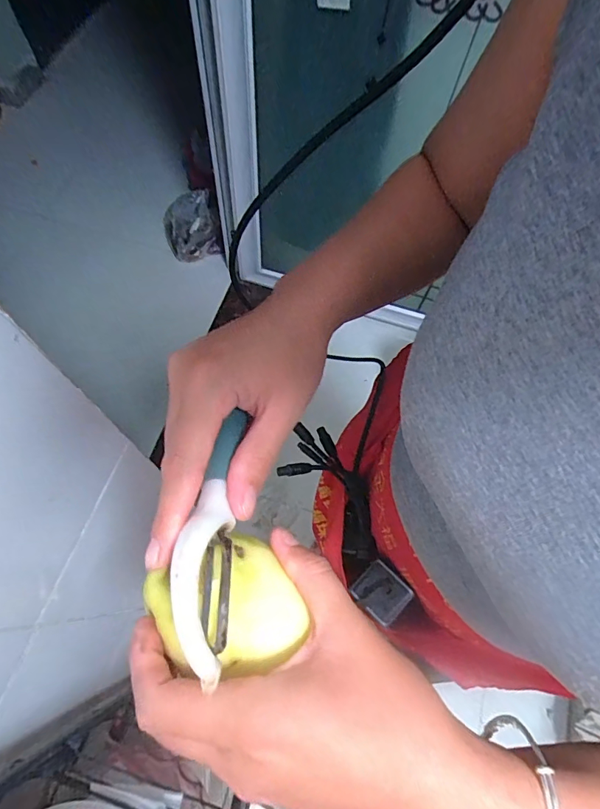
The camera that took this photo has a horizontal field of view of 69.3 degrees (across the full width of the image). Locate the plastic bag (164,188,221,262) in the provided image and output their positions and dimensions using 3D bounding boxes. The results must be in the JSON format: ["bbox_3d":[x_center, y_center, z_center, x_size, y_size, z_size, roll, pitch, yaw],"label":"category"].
[{"bbox_3d":[-0.385,-0.633,1.533,0.183,0.163,0.156,-17,70,-10],"label":"plastic bag"}]

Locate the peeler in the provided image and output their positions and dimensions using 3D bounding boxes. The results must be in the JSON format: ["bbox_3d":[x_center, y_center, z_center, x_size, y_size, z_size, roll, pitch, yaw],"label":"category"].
[{"bbox_3d":[-0.040,0.055,0.197,0.021,0.032,0.117,4,56,-2],"label":"peeler"}]

